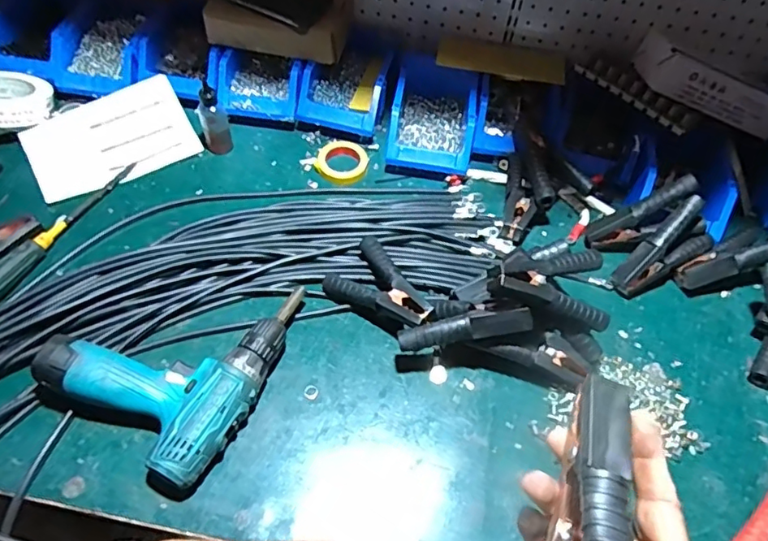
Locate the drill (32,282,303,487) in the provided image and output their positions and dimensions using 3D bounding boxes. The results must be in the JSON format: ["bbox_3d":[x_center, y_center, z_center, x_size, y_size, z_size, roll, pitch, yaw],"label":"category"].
[{"bbox_3d":[-0.204,0.076,0.583,0.191,0.058,0.233,27,57,14],"label":"drill"}]

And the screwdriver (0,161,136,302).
[{"bbox_3d":[-0.394,-0.055,0.682,0.033,0.031,0.259,23,56,11],"label":"screwdriver"}]

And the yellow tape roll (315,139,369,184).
[{"bbox_3d":[-0.056,-0.154,0.783,0.069,0.015,0.075,2,55,-3],"label":"yellow tape roll"}]

